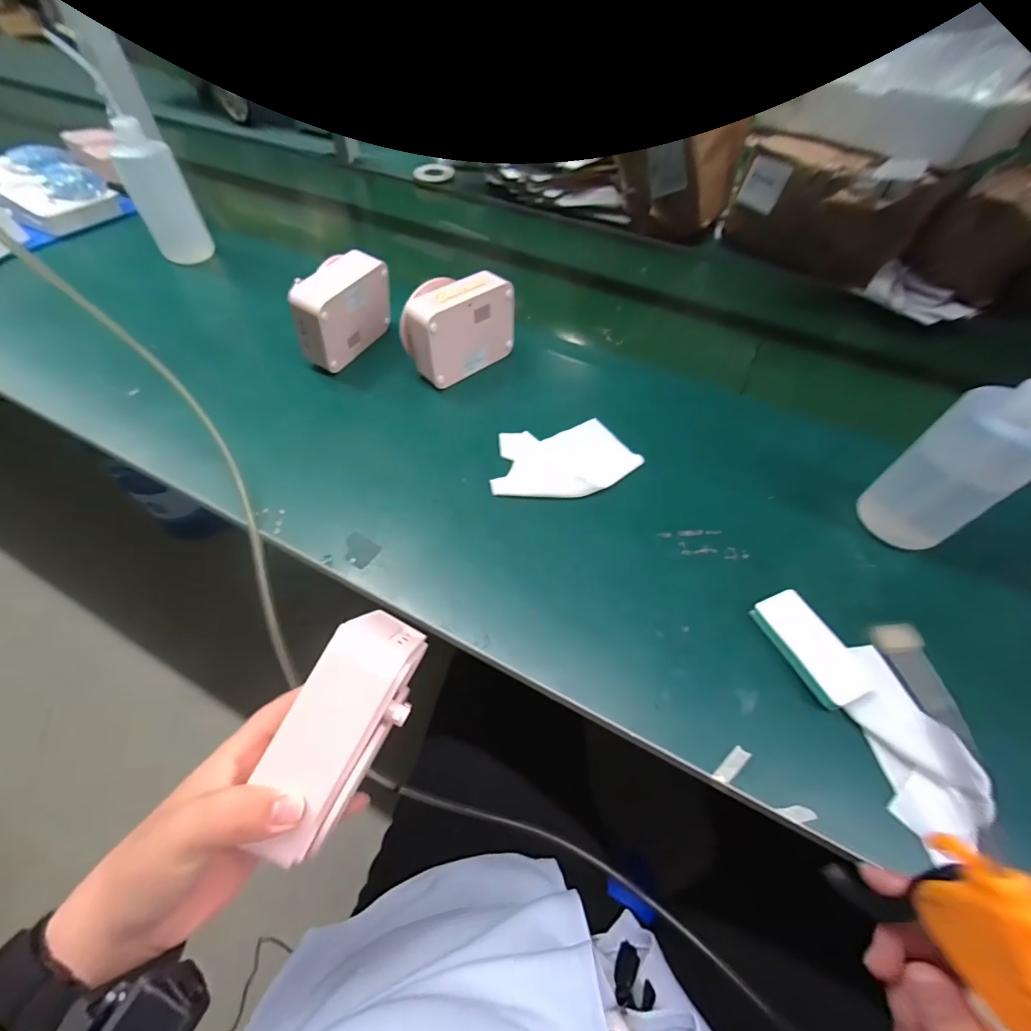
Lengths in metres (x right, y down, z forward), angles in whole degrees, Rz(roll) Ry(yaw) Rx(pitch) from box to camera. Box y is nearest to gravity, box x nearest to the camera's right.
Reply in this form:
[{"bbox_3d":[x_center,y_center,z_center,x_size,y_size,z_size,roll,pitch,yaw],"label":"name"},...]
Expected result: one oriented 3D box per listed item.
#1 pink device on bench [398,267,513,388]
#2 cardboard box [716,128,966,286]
[{"bbox_3d":[-0.072,-0.230,0.554,0.133,0.108,0.062,-34,62,-25],"label":"pink device on bench"},{"bbox_3d":[0.497,-0.496,0.720,0.131,0.140,0.274,-36,62,-25],"label":"cardboard box"}]

